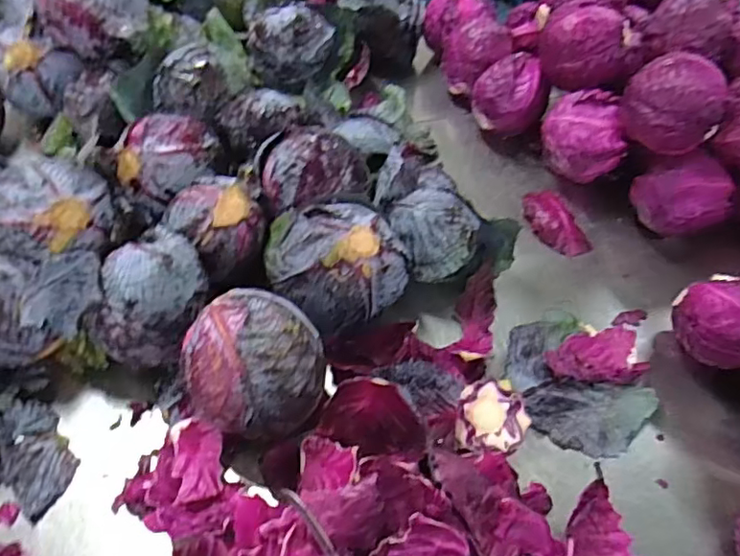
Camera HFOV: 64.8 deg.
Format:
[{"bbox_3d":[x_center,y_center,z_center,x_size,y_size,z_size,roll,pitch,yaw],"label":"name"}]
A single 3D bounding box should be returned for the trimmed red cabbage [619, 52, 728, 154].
[{"bbox_3d":[0.338,-0.196,0.650,0.080,0.082,0.098,-25,55,-21],"label":"trimmed red cabbage"}]

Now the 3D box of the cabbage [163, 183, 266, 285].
[{"bbox_3d":[-0.162,-0.052,0.624,0.084,0.079,0.081,1,50,-1],"label":"cabbage"}]

